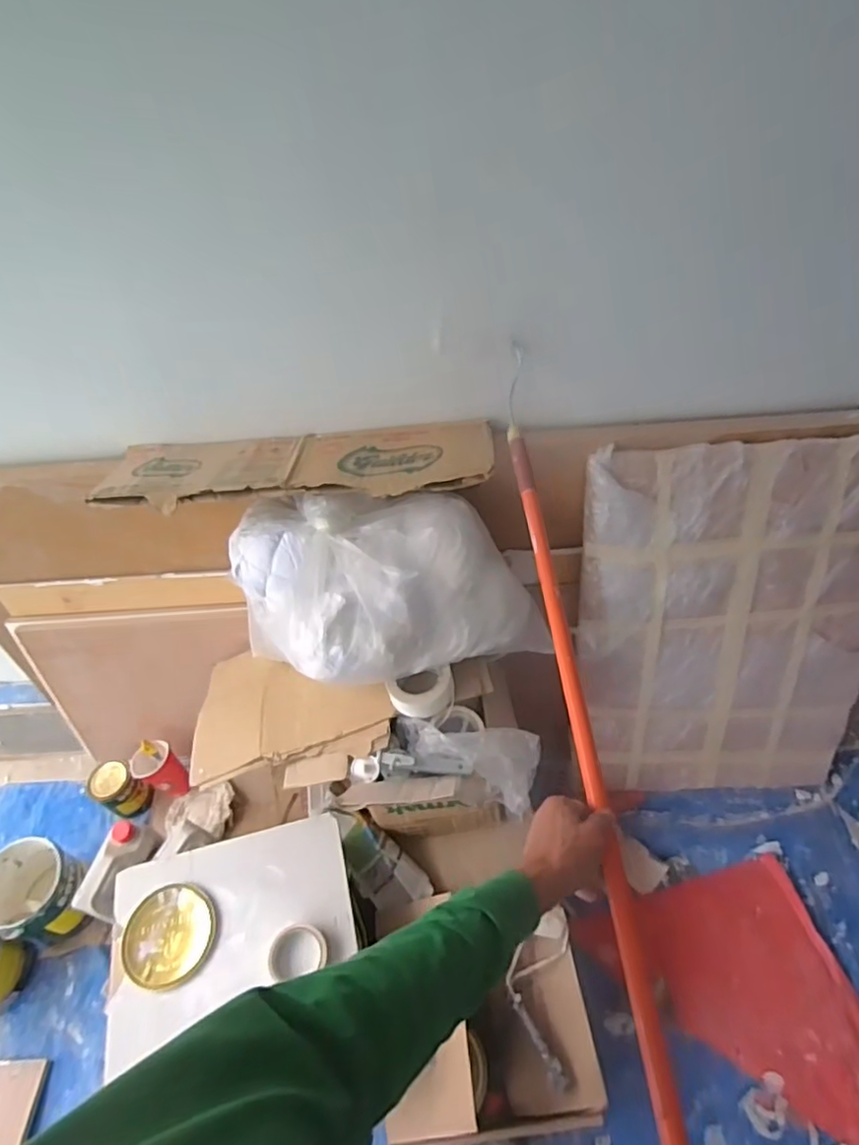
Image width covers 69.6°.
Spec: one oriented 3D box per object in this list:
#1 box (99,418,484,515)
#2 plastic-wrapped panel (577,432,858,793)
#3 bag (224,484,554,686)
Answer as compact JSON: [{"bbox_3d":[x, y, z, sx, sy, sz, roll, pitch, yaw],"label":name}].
[{"bbox_3d":[-0.219,-0.186,1.034,0.639,0.024,0.239,-3,35,4],"label":"box"},{"bbox_3d":[0.608,0.139,1.259,0.593,0.836,0.036,-3,30,3],"label":"plastic-wrapped panel"},{"bbox_3d":[-0.074,0.031,1.037,0.501,0.232,0.291,-11,51,-4],"label":"bag"}]

